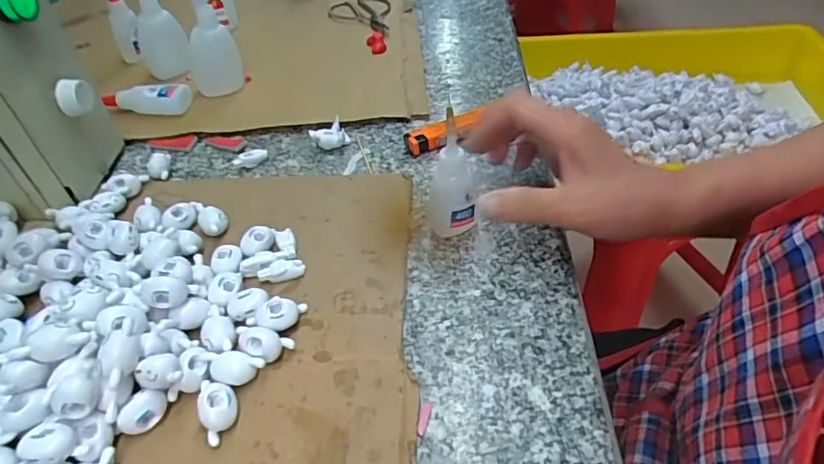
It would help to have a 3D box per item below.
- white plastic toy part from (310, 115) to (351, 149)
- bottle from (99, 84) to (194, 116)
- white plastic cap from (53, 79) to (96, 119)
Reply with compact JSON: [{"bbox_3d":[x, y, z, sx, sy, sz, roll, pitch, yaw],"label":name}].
[{"bbox_3d":[-0.070,-0.080,0.447,0.031,0.018,0.022,-32,49,-19],"label":"white plastic toy part"},{"bbox_3d":[-0.245,-0.122,0.488,0.081,0.022,0.024,-6,46,4],"label":"bottle"},{"bbox_3d":[-0.242,-0.096,0.385,0.014,0.026,0.026,-8,5,16],"label":"white plastic cap"}]

